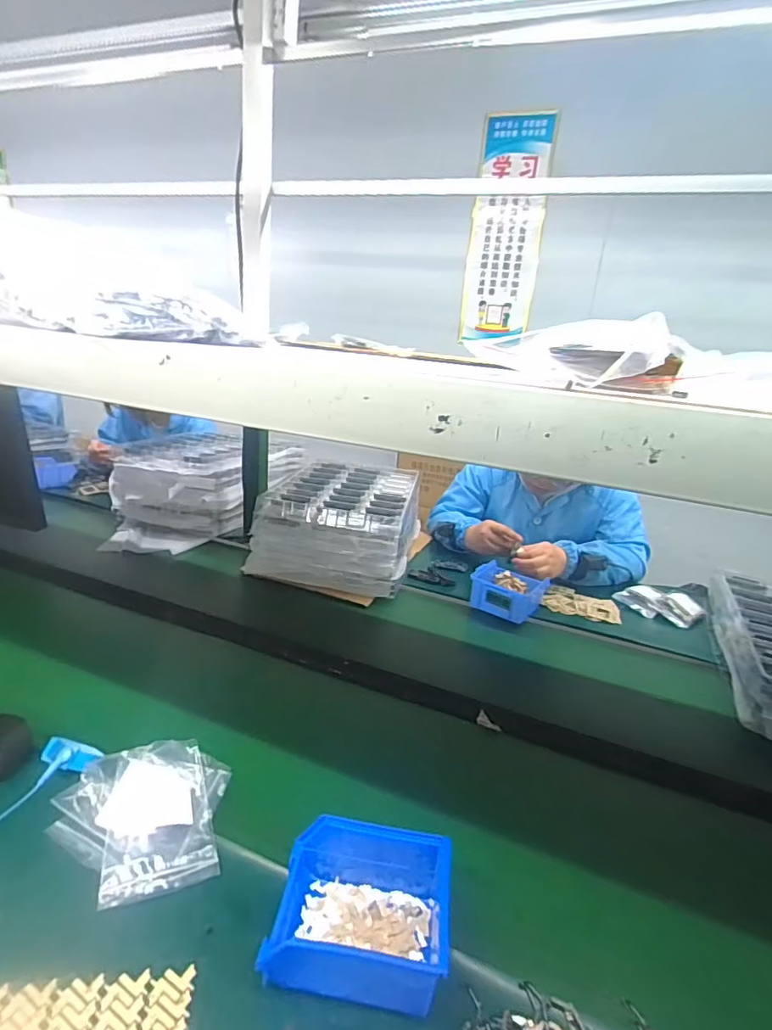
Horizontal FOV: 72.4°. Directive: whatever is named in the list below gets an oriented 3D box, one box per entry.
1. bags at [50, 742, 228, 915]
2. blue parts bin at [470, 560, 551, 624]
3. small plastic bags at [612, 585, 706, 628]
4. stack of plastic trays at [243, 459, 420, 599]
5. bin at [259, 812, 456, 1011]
[{"bbox_3d":[-0.238,0.297,0.516,0.153,0.026,0.150,0,28,-21],"label":"bags"},{"bbox_3d":[0.243,0.150,1.045,0.131,0.060,0.132,18,23,33],"label":"blue parts bin"},{"bbox_3d":[0.562,0.186,1.088,0.169,0.036,0.105,12,20,18],"label":"small plastic bags"},{"bbox_3d":[-0.083,0.004,1.223,0.301,0.145,0.452,8,19,7],"label":"stack of plastic trays"},{"bbox_3d":[-0.021,0.327,0.440,0.139,0.074,0.124,6,19,3],"label":"bin"}]

